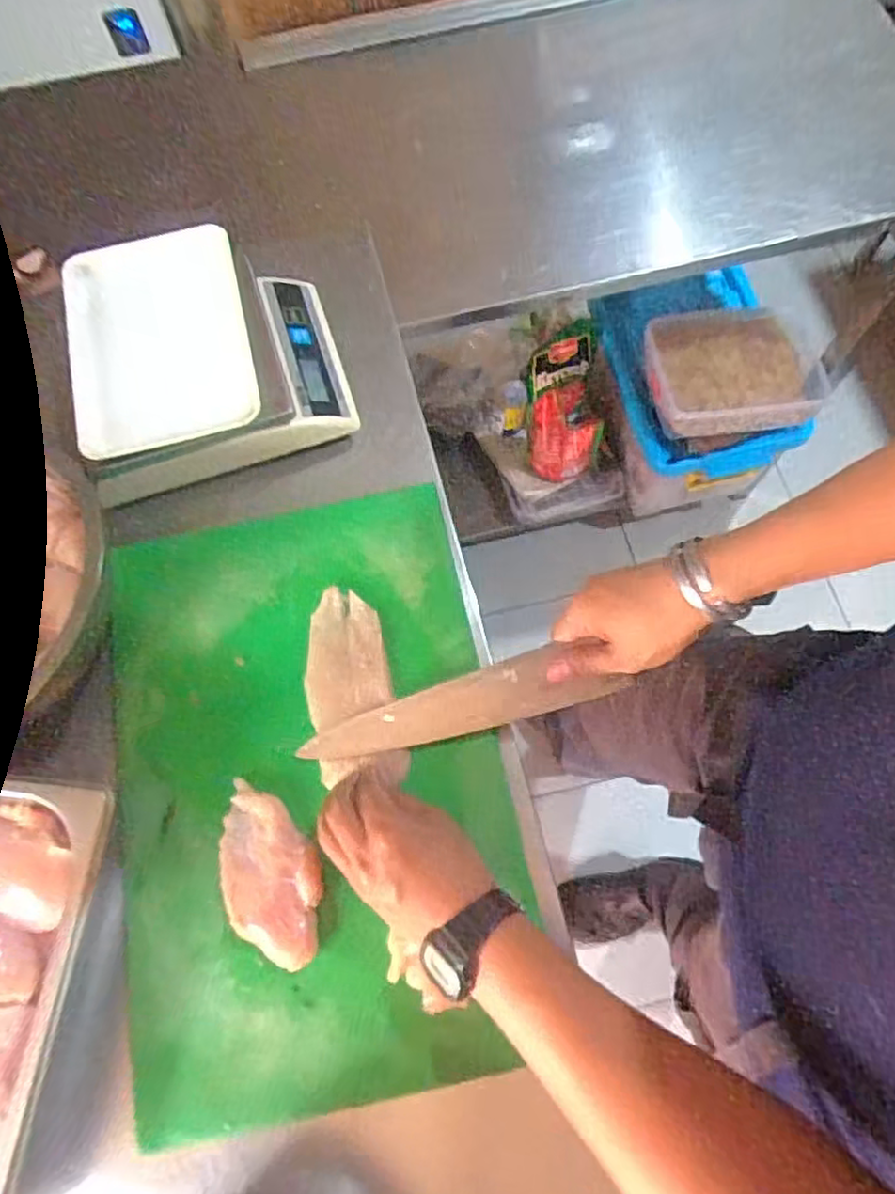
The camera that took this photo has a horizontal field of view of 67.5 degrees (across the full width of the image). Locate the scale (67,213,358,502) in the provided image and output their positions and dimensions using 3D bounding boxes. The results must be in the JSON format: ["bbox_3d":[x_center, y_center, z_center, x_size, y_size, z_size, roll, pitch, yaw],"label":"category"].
[{"bbox_3d":[-0.209,-0.207,0.612,0.224,0.073,0.190,-13,70,-2],"label":"scale"}]

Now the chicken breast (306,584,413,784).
[{"bbox_3d":[-0.079,0.069,0.537,0.066,0.017,0.158,-12,71,-2],"label":"chicken breast"}]

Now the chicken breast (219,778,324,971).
[{"bbox_3d":[-0.132,0.204,0.499,0.068,0.021,0.130,-18,71,-4],"label":"chicken breast"}]

